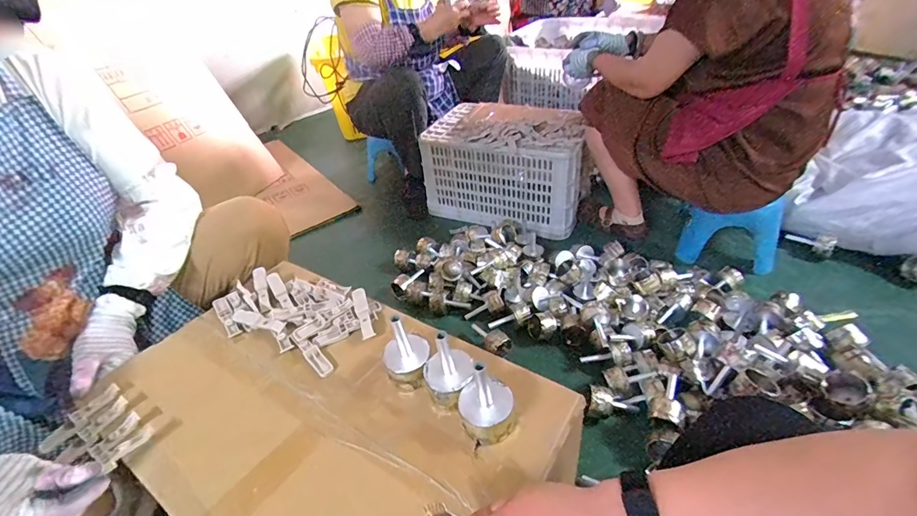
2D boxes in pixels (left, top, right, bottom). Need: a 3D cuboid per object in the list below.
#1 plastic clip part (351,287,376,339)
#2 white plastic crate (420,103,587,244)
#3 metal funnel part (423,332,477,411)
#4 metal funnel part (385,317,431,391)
[{"bbox_3d":[-0.146,0.081,0.652,0.022,0.010,0.107,-17,38,-13],"label":"plastic clip part"},{"bbox_3d":[0.171,-0.323,1.463,0.527,0.309,0.325,12,41,23],"label":"white plastic crate"},{"bbox_3d":[-0.012,0.132,0.512,0.060,0.105,0.057,2,38,13],"label":"metal funnel part"},{"bbox_3d":[-0.067,0.116,0.541,0.058,0.103,0.060,-12,38,-6],"label":"metal funnel part"}]

